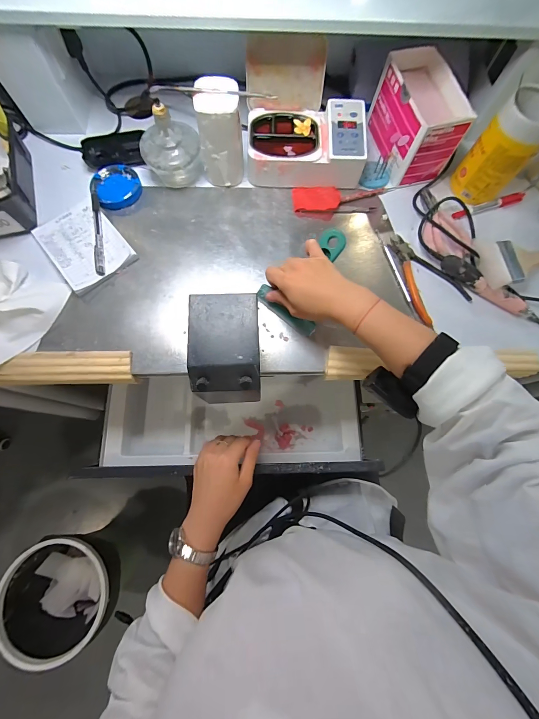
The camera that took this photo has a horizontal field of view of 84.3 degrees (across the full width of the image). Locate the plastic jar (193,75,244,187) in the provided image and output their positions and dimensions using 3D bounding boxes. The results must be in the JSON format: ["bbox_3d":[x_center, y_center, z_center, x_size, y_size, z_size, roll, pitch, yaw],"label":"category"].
[{"bbox_3d":[-0.072,-0.337,0.451,0.059,0.124,0.055,0,74,-2],"label":"plastic jar"}]

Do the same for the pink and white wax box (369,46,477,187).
[{"bbox_3d":[0.238,-0.396,0.484,0.092,0.085,0.163,-11,75,-5],"label":"pink and white wax box"}]

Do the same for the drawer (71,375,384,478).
[{"bbox_3d":[-0.060,0.113,0.532,0.457,0.097,0.188,2,74,-1],"label":"drawer"}]

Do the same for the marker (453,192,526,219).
[{"bbox_3d":[0.373,-0.262,0.503,0.134,0.015,0.015,-20,76,-7],"label":"marker"}]

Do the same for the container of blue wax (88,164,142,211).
[{"bbox_3d":[-0.251,-0.286,0.490,0.076,0.020,0.070,0,74,-2],"label":"container of blue wax"}]

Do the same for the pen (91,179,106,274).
[{"bbox_3d":[-0.267,-0.213,0.462,0.014,0.007,0.178,-9,75,-4],"label":"pen"}]

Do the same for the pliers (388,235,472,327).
[{"bbox_3d":[0.231,-0.128,0.469,0.085,0.014,0.149,-37,78,-11],"label":"pliers"}]

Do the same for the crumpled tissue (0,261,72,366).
[{"bbox_3d":[-0.388,-0.076,0.422,0.153,0.025,0.131,22,75,4],"label":"crumpled tissue"}]

